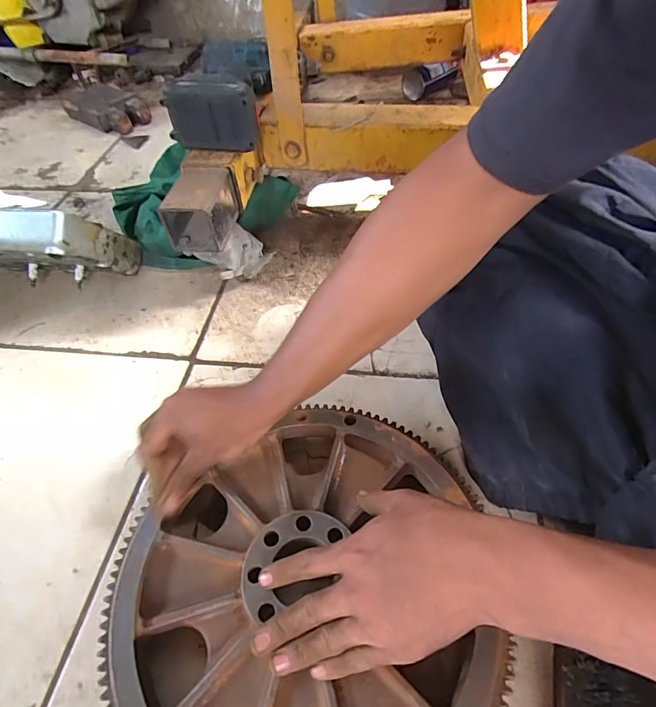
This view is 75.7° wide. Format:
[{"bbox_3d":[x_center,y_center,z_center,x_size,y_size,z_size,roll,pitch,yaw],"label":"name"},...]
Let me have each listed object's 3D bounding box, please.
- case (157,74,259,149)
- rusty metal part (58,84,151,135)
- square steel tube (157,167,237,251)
[{"bbox_3d":[-0.144,-0.312,0.547,0.117,0.074,0.054,5,51,9],"label":"case"},{"bbox_3d":[-0.545,-0.604,1.036,0.196,0.072,0.113,27,58,22],"label":"rusty metal part"},{"bbox_3d":[-0.164,-0.187,0.546,0.069,0.067,0.095,3,51,8],"label":"square steel tube"}]

